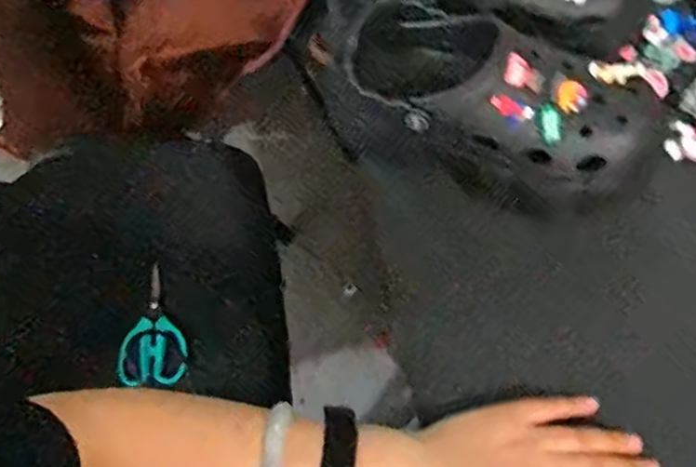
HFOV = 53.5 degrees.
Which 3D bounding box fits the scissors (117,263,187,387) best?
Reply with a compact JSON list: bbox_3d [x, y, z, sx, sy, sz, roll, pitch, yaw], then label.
[{"bbox_3d":[-0.250,0.114,0.879,0.079,0.013,0.157,-1,60,-16],"label":"scissors"}]

